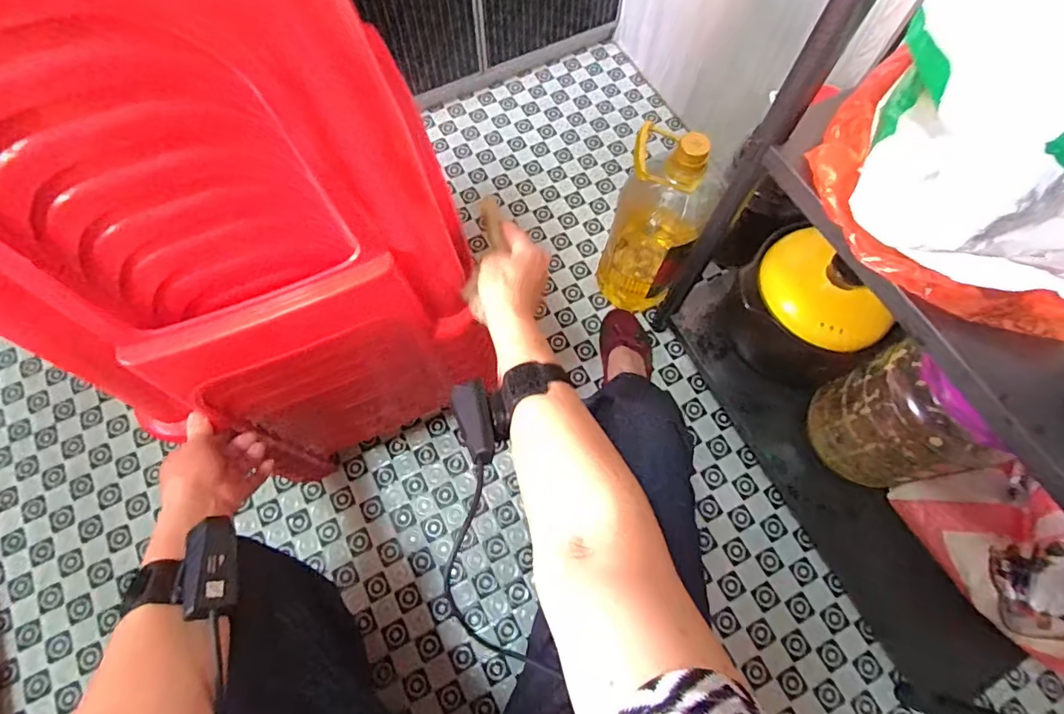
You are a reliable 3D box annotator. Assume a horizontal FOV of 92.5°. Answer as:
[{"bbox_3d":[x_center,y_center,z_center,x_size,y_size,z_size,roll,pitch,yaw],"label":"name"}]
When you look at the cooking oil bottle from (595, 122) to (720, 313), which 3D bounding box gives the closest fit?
[{"bbox_3d":[0.194,-0.212,0.826,0.122,0.354,0.138,18,71,6],"label":"cooking oil bottle"}]

